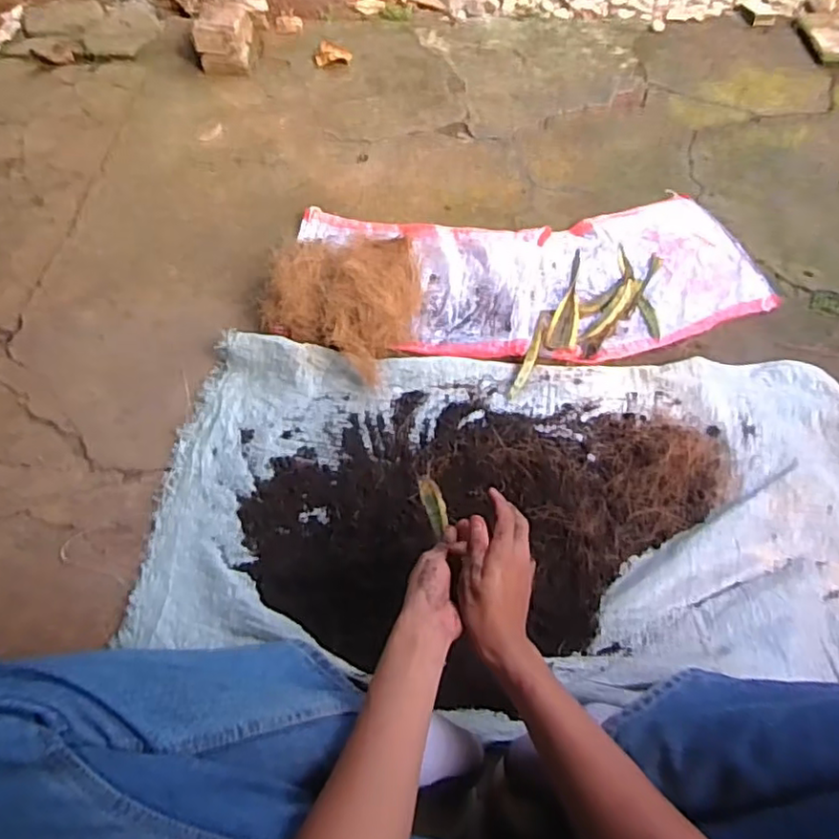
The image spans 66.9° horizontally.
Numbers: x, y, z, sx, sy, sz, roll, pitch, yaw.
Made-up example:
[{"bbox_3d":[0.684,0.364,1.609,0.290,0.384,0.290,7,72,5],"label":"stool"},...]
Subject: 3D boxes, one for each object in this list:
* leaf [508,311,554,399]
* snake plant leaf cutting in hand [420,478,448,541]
[{"bbox_3d":[0.169,-0.103,0.945,0.019,0.012,0.173,18,56,13],"label":"leaf"},{"bbox_3d":[0.017,0.095,0.715,0.024,0.008,0.085,-9,36,-6],"label":"snake plant leaf cutting in hand"}]

